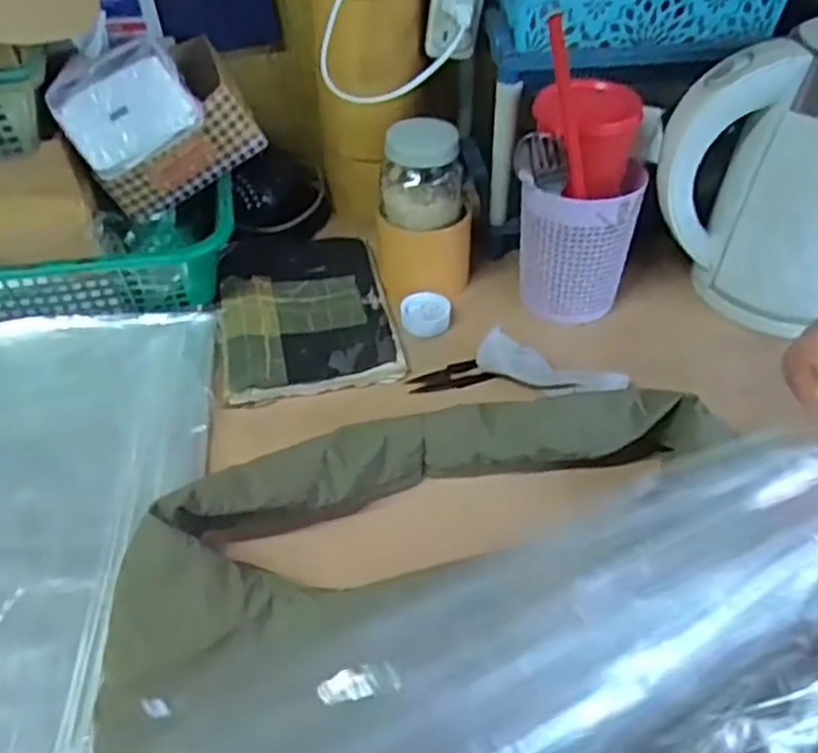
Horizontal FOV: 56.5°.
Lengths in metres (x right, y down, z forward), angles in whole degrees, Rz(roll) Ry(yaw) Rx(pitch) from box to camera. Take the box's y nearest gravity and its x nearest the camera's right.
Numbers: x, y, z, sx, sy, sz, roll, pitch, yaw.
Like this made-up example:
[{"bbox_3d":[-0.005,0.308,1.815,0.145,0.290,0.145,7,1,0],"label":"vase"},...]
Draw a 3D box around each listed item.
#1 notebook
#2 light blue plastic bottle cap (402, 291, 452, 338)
[{"bbox_3d":[-0.089,-0.064,0.653,0.139,0.012,0.221,-8,44,-8],"label":"notebook"},{"bbox_3d":[0.014,-0.053,0.641,0.041,0.016,0.038,0,43,0],"label":"light blue plastic bottle cap"}]

